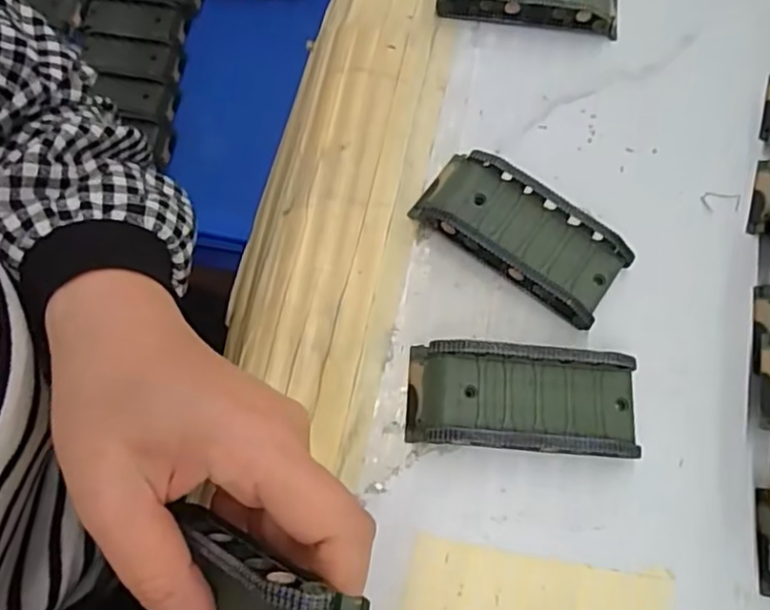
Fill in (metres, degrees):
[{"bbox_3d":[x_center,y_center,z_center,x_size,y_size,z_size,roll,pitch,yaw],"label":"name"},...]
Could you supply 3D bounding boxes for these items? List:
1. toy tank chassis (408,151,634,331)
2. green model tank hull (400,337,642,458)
[{"bbox_3d":[0.063,-0.034,0.302,0.097,0.020,0.044,33,73,9],"label":"toy tank chassis"},{"bbox_3d":[0.059,0.041,0.277,0.096,0.019,0.044,4,71,-1],"label":"green model tank hull"}]

